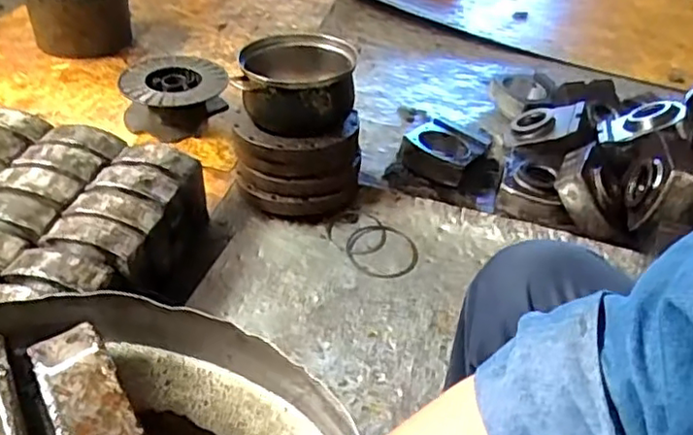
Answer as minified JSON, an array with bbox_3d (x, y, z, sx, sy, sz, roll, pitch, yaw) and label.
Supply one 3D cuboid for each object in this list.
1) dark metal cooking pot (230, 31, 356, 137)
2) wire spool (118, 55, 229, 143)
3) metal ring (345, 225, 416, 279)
[{"bbox_3d":[-0.101,-0.271,1.306,0.228,0.146,0.218,7,39,1],"label":"dark metal cooking pot"},{"bbox_3d":[-0.438,-0.310,1.622,0.264,0.114,0.289,4,39,-3],"label":"wire spool"},{"bbox_3d":[0.070,0.068,1.254,0.138,0.010,0.138,2,54,-3],"label":"metal ring"}]

